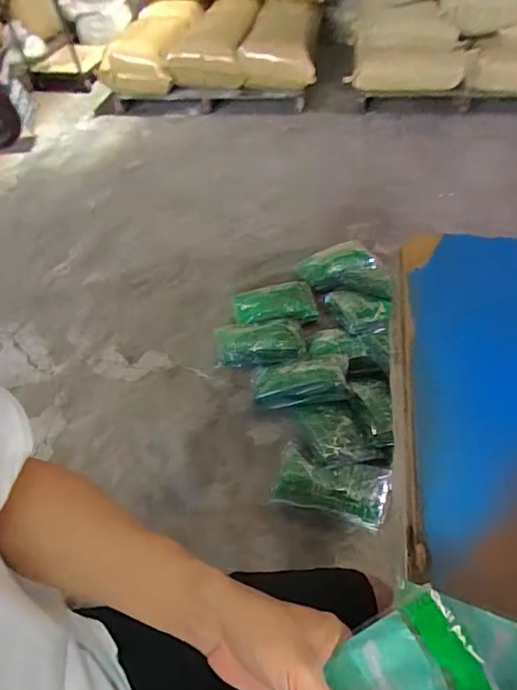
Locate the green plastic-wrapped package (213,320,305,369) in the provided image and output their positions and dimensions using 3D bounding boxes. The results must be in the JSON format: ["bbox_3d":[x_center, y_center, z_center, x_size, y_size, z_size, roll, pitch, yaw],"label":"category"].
[{"bbox_3d":[-0.001,-0.005,1.469,0.279,0.063,0.170,-5,52,10],"label":"green plastic-wrapped package"}]

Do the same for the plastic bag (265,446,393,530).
[{"bbox_3d":[0.172,0.337,1.150,0.268,0.061,0.153,14,50,16],"label":"plastic bag"}]

